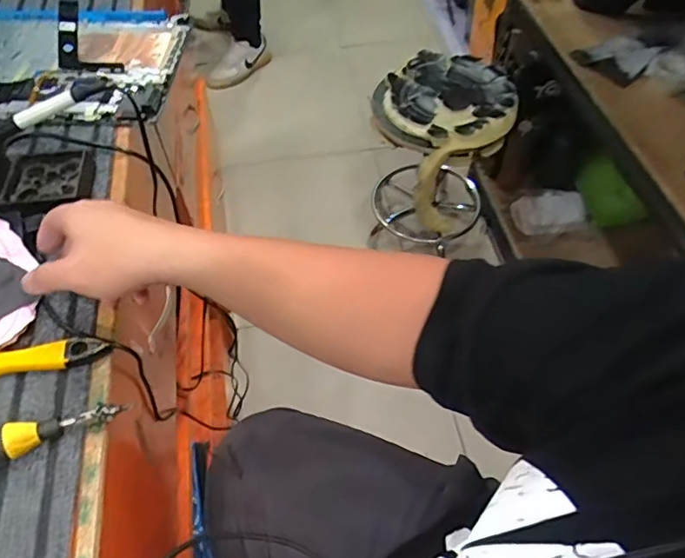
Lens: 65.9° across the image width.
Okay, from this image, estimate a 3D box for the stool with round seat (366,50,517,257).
[{"bbox_3d":[0.223,-0.276,1.321,0.306,0.426,0.314,12,56,10],"label":"stool with round seat"}]

